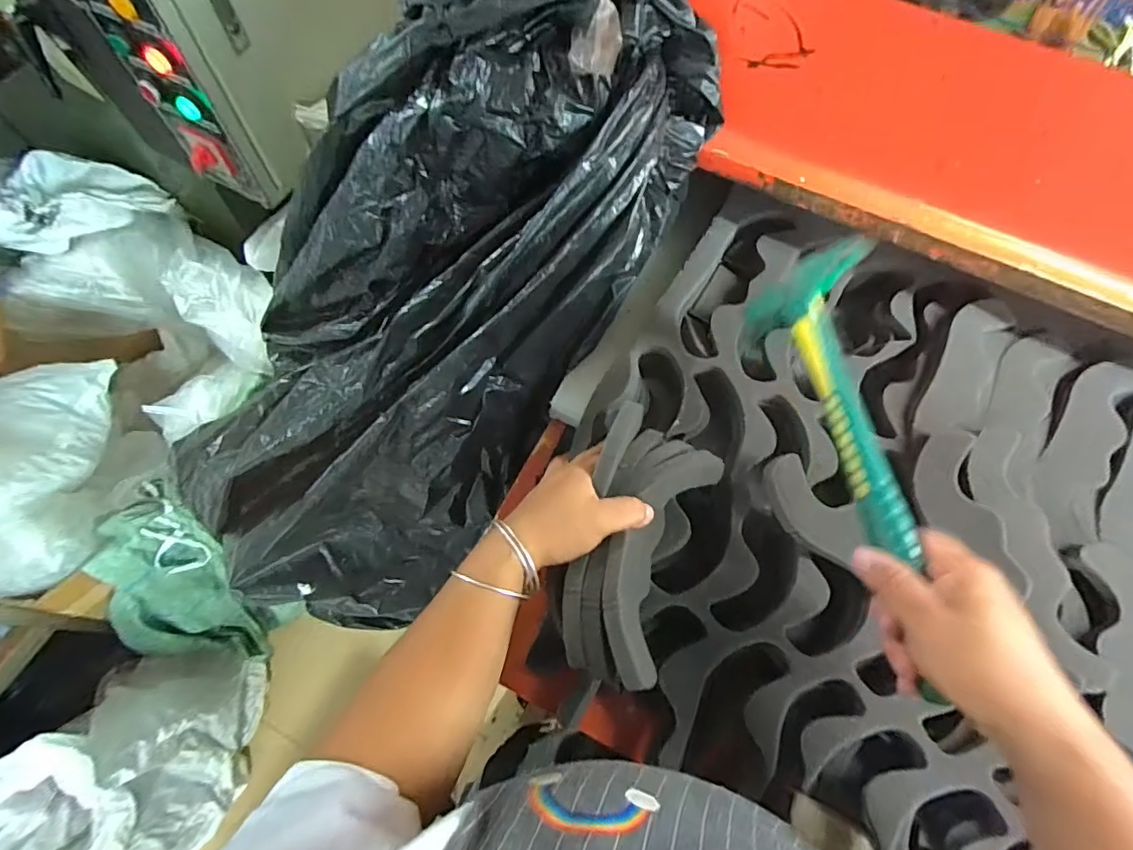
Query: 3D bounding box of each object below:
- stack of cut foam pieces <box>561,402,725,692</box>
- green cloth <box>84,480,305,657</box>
[{"bbox_3d":[0.056,0.087,0.413,0.088,0.047,0.203,15,68,7],"label":"stack of cut foam pieces"},{"bbox_3d":[-0.690,0.324,1.015,0.156,0.508,0.182,6,46,4],"label":"green cloth"}]

